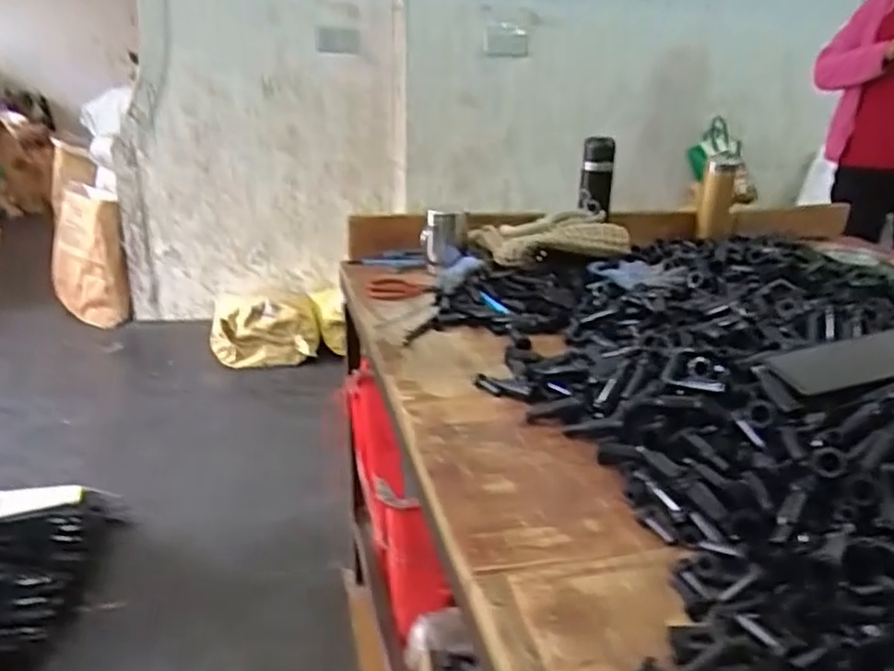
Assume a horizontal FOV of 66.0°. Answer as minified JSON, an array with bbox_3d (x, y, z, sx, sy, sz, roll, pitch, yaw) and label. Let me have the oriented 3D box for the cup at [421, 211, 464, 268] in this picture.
[{"bbox_3d":[-0.004,-0.172,1.250,0.078,0.099,0.063,1,22,0],"label":"cup"}]

